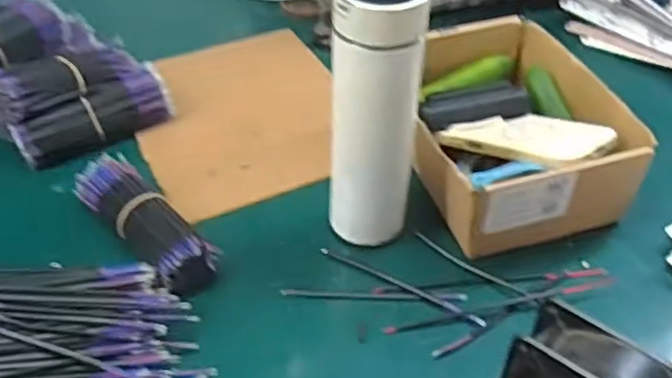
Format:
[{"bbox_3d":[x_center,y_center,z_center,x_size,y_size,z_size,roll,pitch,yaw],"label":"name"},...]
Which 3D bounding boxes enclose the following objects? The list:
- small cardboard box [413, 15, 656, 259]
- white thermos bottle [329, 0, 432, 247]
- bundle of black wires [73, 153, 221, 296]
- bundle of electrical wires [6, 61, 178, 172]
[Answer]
[{"bbox_3d":[0.156,-0.058,0.636,0.179,0.079,0.226,-7,42,-10],"label":"small cardboard box"},{"bbox_3d":[0.030,-0.053,0.523,0.066,0.223,0.059,4,42,1],"label":"white thermos bottle"},{"bbox_3d":[-0.156,0.027,0.567,0.052,0.037,0.161,-32,52,-32],"label":"bundle of black wires"},{"bbox_3d":[-0.236,-0.069,0.667,0.152,0.044,0.047,-30,50,-31],"label":"bundle of electrical wires"}]

